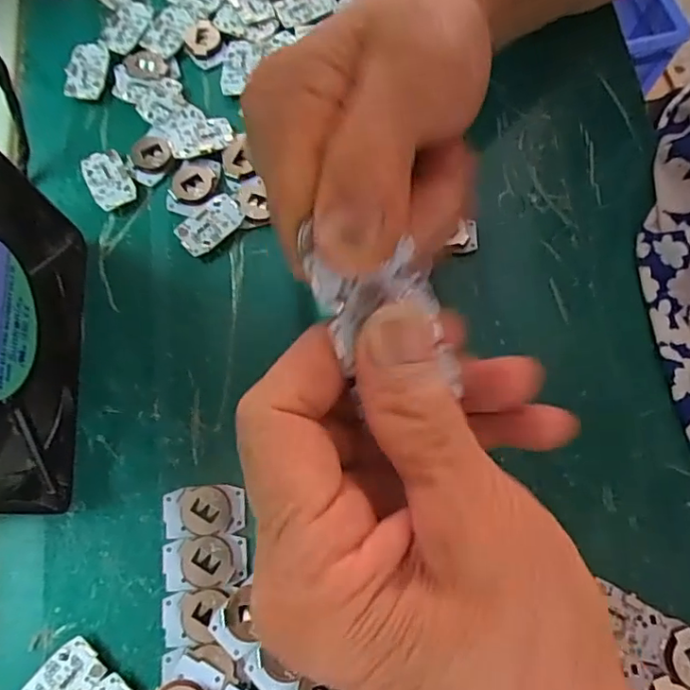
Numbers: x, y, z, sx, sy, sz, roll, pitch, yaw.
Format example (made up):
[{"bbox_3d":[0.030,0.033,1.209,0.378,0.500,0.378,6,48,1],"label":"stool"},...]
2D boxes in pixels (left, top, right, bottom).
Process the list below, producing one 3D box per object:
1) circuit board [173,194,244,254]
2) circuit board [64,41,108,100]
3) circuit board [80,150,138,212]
[{"bbox_3d":[-0.059,-0.052,0.250,0.018,0.005,0.030,42,79,11],"label":"circuit board"},{"bbox_3d":[-0.124,-0.132,0.272,0.019,0.004,0.030,1,74,1],"label":"circuit board"},{"bbox_3d":[-0.106,-0.074,0.256,0.018,0.005,0.029,-28,76,-7],"label":"circuit board"}]

